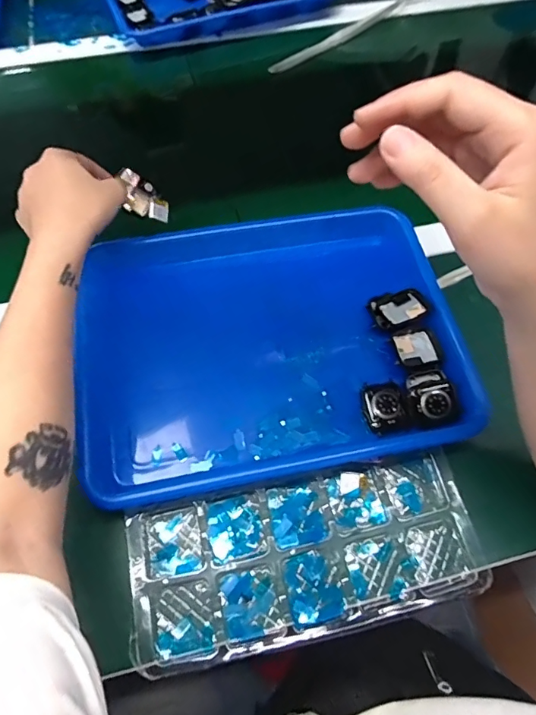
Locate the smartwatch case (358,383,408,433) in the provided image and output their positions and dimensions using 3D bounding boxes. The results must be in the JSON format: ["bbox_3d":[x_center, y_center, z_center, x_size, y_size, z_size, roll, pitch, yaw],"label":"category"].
[{"bbox_3d":[0.099,0.042,0.402,0.034,0.006,0.042,-9,63,-6],"label":"smartwatch case"}]

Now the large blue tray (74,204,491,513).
[{"bbox_3d":[0.001,-0.023,0.439,0.320,0.035,0.267,-10,63,-6],"label":"large blue tray"}]

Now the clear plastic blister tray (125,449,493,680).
[{"bbox_3d":[0.028,0.152,0.368,0.261,0.016,0.109,-10,63,-7],"label":"clear plastic blister tray"}]

